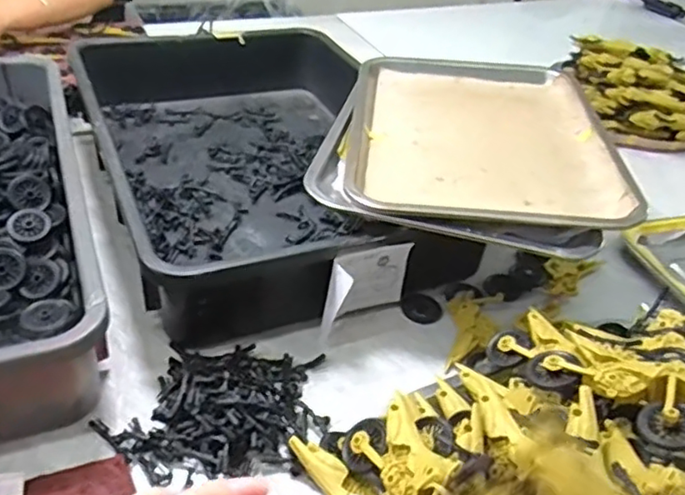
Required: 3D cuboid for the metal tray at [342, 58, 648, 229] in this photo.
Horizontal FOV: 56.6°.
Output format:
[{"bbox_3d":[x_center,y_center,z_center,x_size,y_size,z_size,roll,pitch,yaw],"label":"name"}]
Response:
[{"bbox_3d":[0.143,-0.131,0.680,0.259,0.025,0.357,7,37,1],"label":"metal tray"}]

